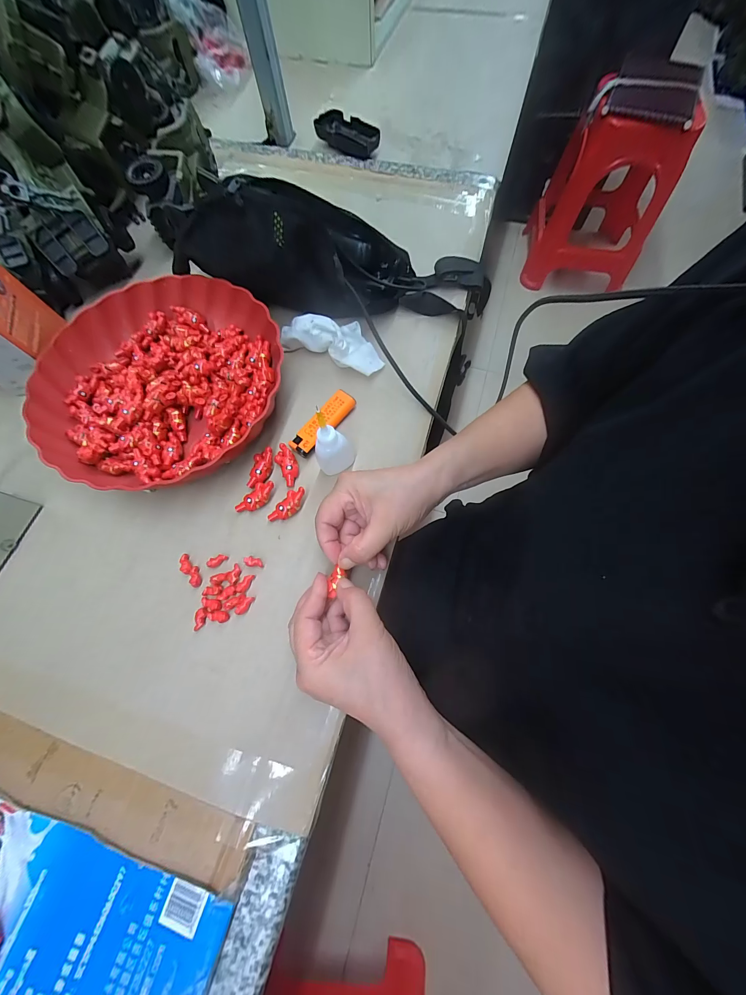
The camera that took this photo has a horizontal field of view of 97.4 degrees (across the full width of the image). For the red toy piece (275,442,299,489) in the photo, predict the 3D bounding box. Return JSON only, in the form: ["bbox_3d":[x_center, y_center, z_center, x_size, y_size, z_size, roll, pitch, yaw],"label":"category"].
[{"bbox_3d":[-0.084,-0.032,0.324,0.017,0.010,0.042,-26,71,-7],"label":"red toy piece"}]

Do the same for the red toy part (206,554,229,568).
[{"bbox_3d":[-0.142,0.057,0.298,0.018,0.004,0.009,-32,72,-9],"label":"red toy part"}]

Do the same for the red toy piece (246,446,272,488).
[{"bbox_3d":[-0.110,-0.029,0.323,0.019,0.010,0.040,10,71,6],"label":"red toy piece"}]

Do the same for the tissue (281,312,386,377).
[{"bbox_3d":[-0.047,-0.174,0.362,0.120,0.032,0.041,19,72,9],"label":"tissue"}]

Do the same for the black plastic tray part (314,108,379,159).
[{"bbox_3d":[-0.038,-0.596,0.536,0.120,0.026,0.053,41,77,15],"label":"black plastic tray part"}]

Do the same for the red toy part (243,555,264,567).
[{"bbox_3d":[-0.108,0.058,0.295,0.019,0.005,0.009,15,72,7],"label":"red toy part"}]

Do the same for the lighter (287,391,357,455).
[{"bbox_3d":[-0.051,-0.076,0.338,0.024,0.017,0.076,37,76,14],"label":"lighter"}]

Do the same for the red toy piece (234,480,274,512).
[{"bbox_3d":[-0.111,0.000,0.312,0.019,0.012,0.040,38,76,14],"label":"red toy piece"}]

